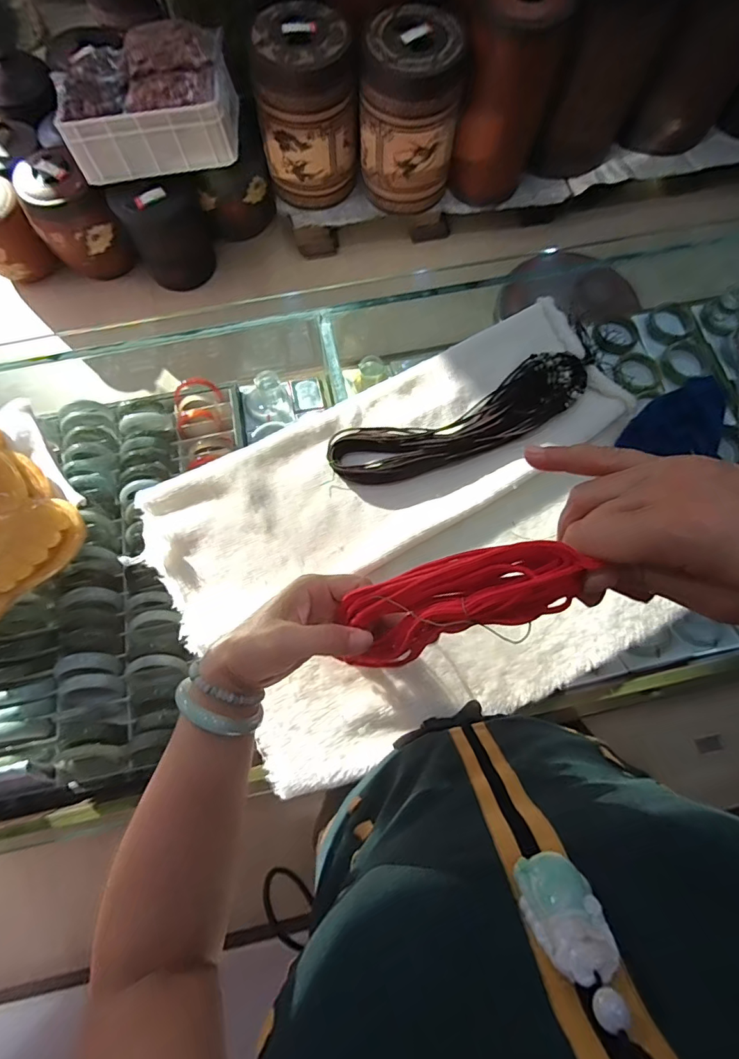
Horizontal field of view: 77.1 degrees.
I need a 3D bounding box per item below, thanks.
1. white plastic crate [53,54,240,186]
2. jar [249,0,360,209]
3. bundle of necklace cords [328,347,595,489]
[{"bbox_3d":[-0.631,-1.193,1.349,0.485,0.162,0.267,-8,75,-3],"label":"white plastic crate"},{"bbox_3d":[-0.192,-1.288,1.444,0.293,0.426,0.267,-8,75,-3],"label":"jar"},{"bbox_3d":[0.108,-0.127,0.548,0.314,0.024,0.089,-22,76,-6],"label":"bundle of necklace cords"}]

